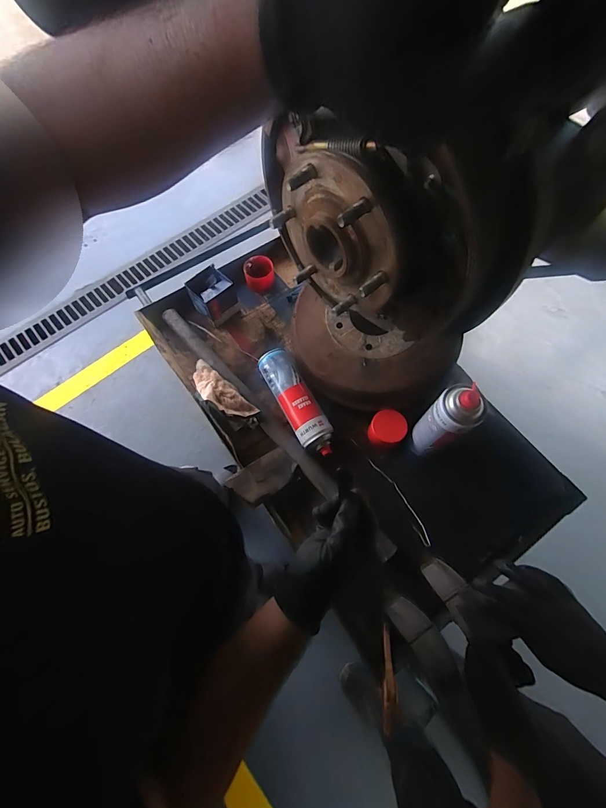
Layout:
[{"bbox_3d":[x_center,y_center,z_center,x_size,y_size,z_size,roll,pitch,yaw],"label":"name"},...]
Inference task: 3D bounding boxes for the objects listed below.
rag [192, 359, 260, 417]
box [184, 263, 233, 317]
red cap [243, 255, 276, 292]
[{"bbox_3d":[-0.154,-0.025,0.639,0.147,0.030,0.056,42,73,15],"label":"rag"},{"bbox_3d":[-0.193,-0.230,0.743,0.077,0.070,0.076,-41,73,-16],"label":"box"},{"bbox_3d":[-0.100,-0.293,0.794,0.064,0.049,0.060,-14,68,-7],"label":"red cap"}]

